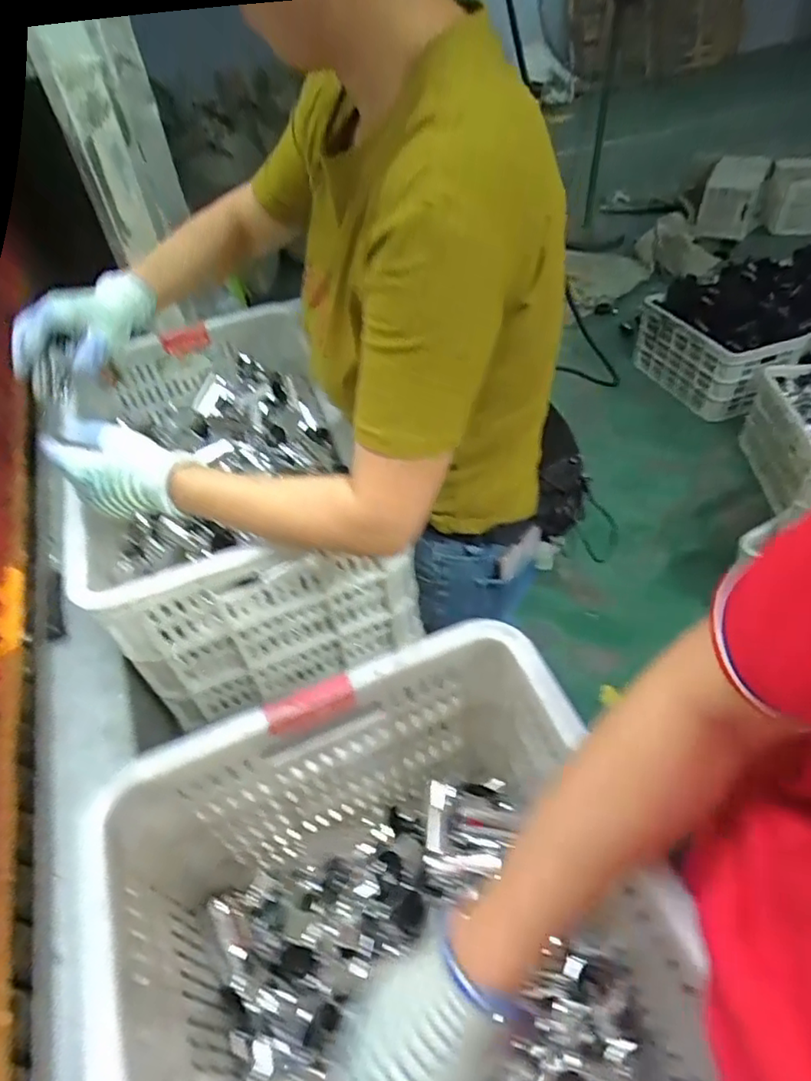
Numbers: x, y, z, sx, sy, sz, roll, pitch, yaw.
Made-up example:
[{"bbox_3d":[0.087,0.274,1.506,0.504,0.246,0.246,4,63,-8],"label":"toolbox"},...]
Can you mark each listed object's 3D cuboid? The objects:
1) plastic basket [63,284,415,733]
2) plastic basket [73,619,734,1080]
[{"bbox_3d":[-0.248,-0.068,0.852,0.337,0.265,0.532,-19,49,-14],"label":"plastic basket"},{"bbox_3d":[0.033,0.377,0.396,0.330,0.261,0.517,-19,49,-14],"label":"plastic basket"}]

